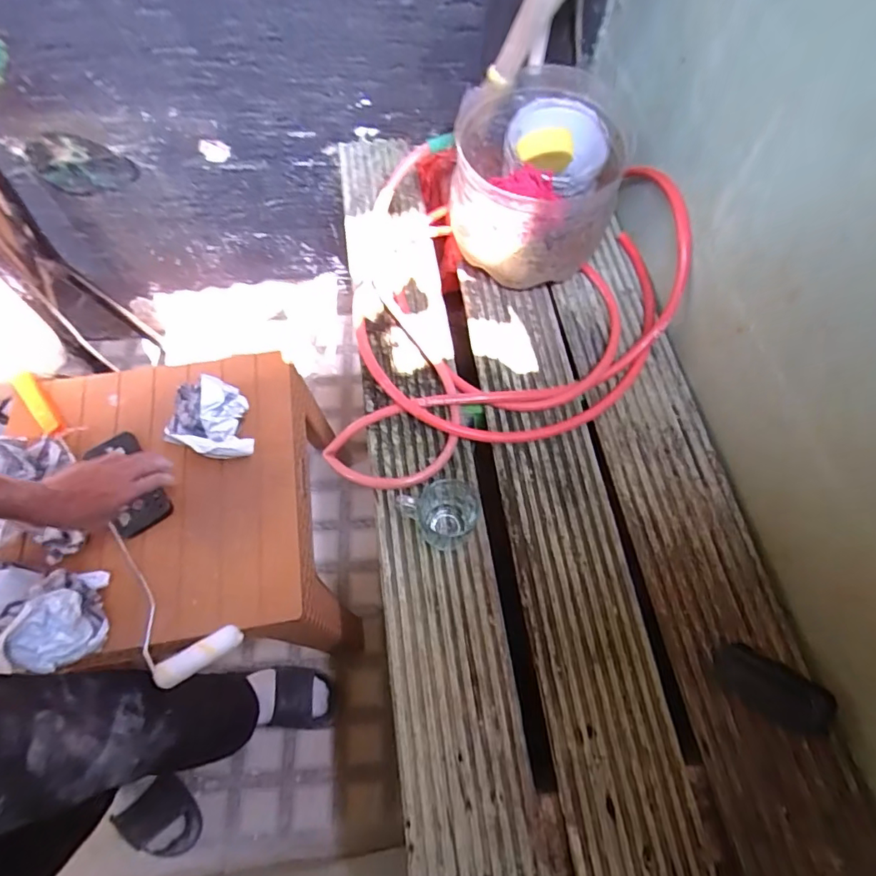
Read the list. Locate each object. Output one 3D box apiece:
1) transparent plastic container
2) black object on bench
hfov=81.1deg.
[{"bbox_3d":[0.147,-0.392,0.779,0.245,0.169,0.273,17,65,5],"label":"transparent plastic container"},{"bbox_3d":[0.362,0.269,0.552,0.108,0.039,0.057,32,67,12],"label":"black object on bench"}]

